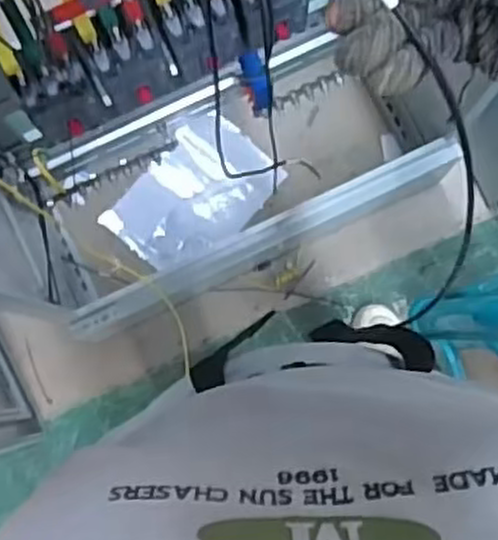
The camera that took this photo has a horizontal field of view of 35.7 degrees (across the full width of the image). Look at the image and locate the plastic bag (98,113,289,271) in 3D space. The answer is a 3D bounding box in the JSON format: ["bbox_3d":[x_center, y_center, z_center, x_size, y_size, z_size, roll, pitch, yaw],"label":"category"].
[{"bbox_3d":[-0.100,-0.132,1.424,0.196,0.078,0.289,41,86,6],"label":"plastic bag"}]

